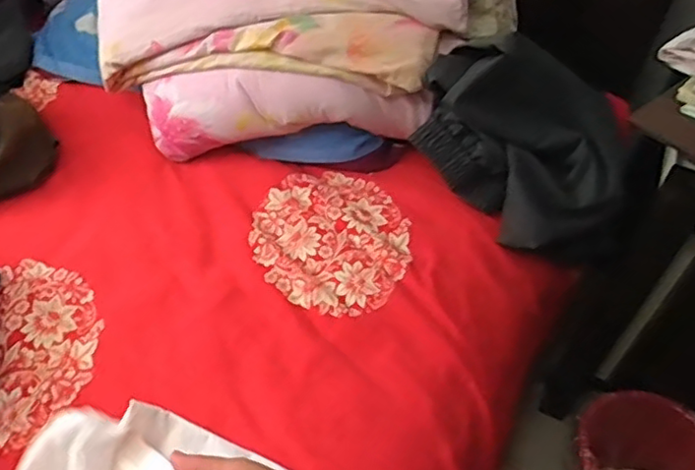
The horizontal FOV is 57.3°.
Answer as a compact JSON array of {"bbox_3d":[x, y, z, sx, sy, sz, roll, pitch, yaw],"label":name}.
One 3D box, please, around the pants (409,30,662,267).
[{"bbox_3d":[0.232,-0.108,0.778,0.289,0.161,0.165,36,55,25],"label":"pants"}]

